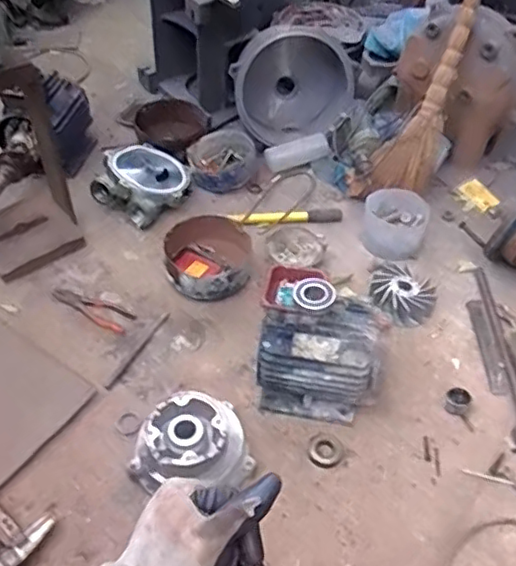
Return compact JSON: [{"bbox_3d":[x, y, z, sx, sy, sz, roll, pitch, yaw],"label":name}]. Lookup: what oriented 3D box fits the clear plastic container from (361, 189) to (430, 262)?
[{"bbox_3d":[0.327,-0.138,1.490,0.148,0.094,0.159,2,46,-2],"label":"clear plastic container"}]

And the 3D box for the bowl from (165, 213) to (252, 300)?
[{"bbox_3d":[-0.106,-0.053,1.374,0.187,0.082,0.201,2,46,-2],"label":"bowl"}]

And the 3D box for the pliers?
[{"bbox_3d":[-0.358,0.054,1.321,0.204,0.022,0.061,23,49,18],"label":"pliers"}]

